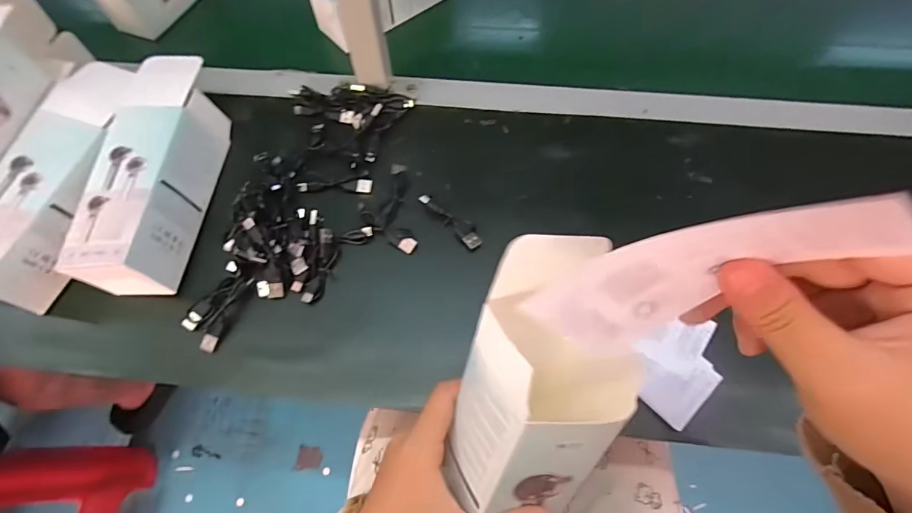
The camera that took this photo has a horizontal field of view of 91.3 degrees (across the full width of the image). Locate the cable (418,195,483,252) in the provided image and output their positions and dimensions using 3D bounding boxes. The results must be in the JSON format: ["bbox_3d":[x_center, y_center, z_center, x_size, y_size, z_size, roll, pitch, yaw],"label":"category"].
[{"bbox_3d":[-0.005,-0.035,0.403,0.059,0.018,0.017,37,70,18],"label":"cable"}]

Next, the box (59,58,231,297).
[{"bbox_3d":[-0.267,-0.082,0.404,0.083,0.053,0.235,-3,63,0],"label":"box"}]

